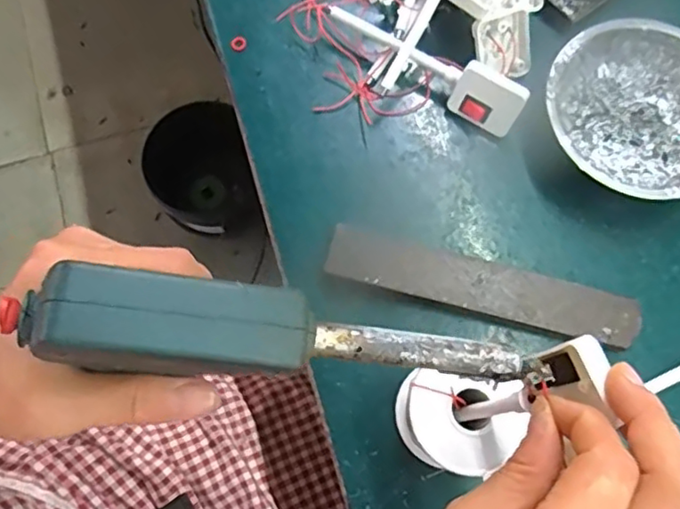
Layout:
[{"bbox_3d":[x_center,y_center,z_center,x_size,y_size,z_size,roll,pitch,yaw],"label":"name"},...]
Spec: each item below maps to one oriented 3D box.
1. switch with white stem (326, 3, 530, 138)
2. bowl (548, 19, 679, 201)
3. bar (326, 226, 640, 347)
[{"bbox_3d":[0.060,-0.137,0.433,0.150,0.037,0.029,36,77,9],"label":"switch with white stem"},{"bbox_3d":[0.203,-0.094,0.424,0.124,0.040,0.120,0,74,0],"label":"bowl"},{"bbox_3d":[0.091,0.020,0.396,0.198,0.008,0.036,14,73,1],"label":"bar"}]

